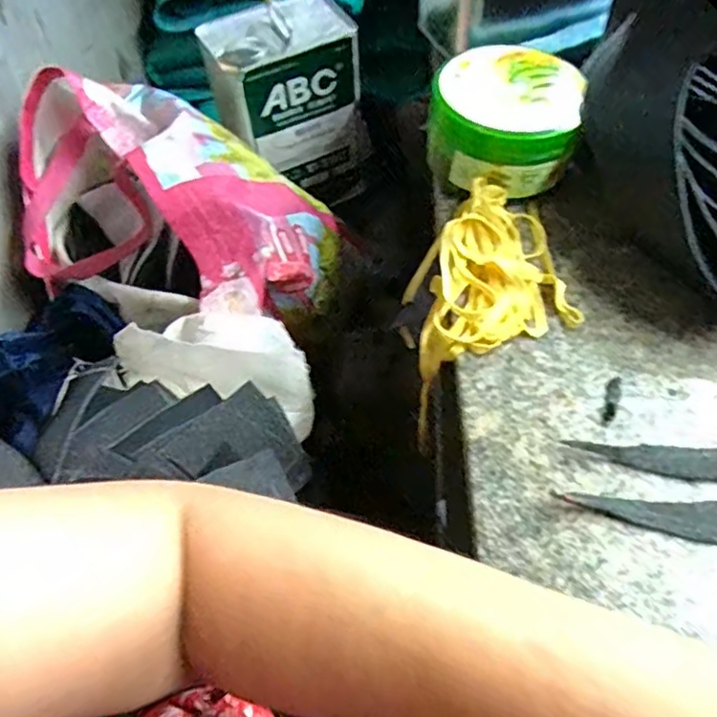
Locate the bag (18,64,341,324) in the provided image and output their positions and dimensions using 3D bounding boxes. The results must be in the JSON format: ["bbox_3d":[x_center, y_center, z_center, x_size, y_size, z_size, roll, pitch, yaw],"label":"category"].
[{"bbox_3d":[-0.190,-0.156,0.629,0.354,0.141,0.212,22,61,17],"label":"bag"}]

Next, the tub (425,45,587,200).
[{"bbox_3d":[0.098,-0.160,0.431,0.099,0.054,0.103,-2,57,3],"label":"tub"}]

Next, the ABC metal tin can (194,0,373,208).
[{"bbox_3d":[-0.084,-0.296,0.768,0.161,0.216,0.107,-29,60,-14],"label":"ABC metal tin can"}]

